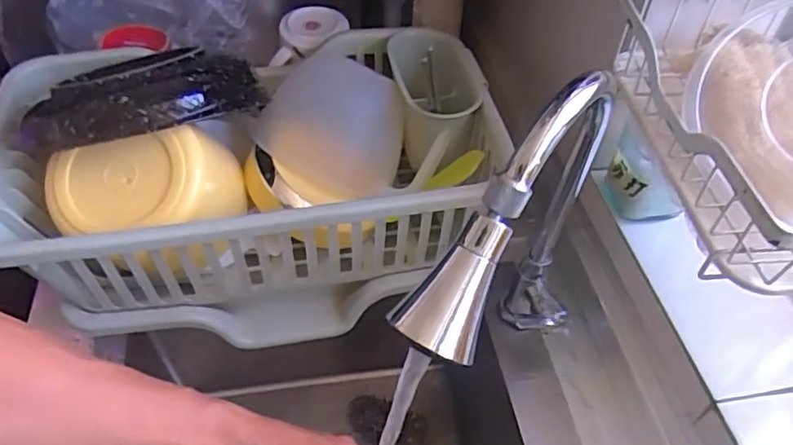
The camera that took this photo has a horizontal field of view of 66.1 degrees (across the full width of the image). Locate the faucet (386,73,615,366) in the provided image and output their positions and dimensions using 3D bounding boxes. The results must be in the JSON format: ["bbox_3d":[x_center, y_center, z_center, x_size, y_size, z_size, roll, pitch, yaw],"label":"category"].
[{"bbox_3d":[0.082,0.048,0.438,0.053,0.293,0.225,31,54,22],"label":"faucet"}]

